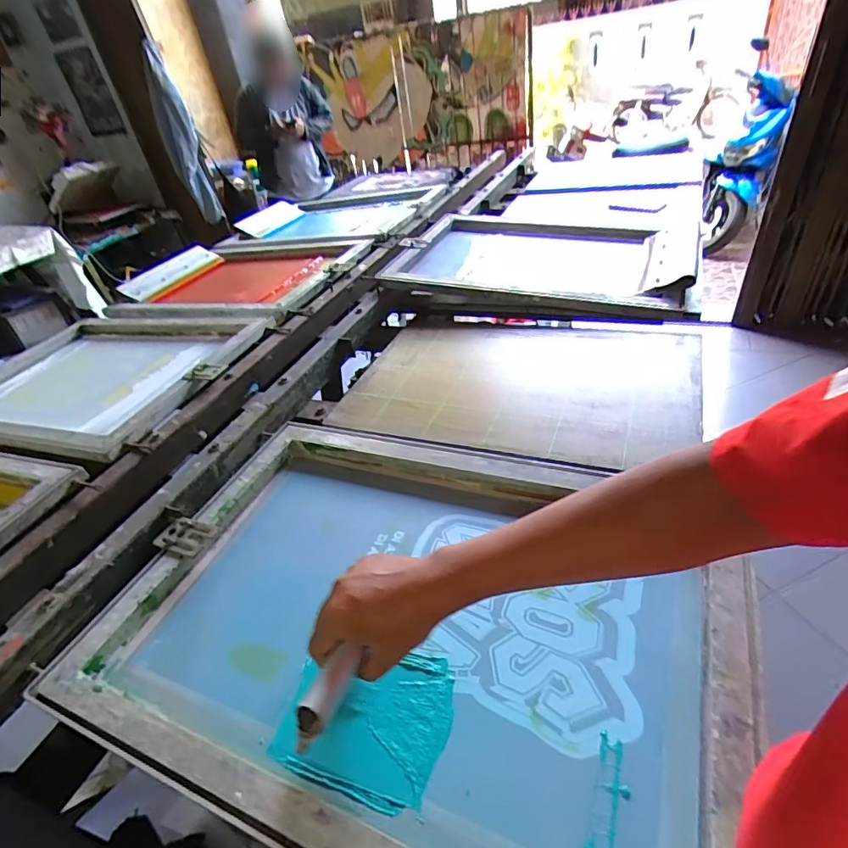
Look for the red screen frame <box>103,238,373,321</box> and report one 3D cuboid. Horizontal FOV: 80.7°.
[{"bbox_3d":[-0.527,-0.432,1.466,0.696,0.074,0.558,7,41,23],"label":"red screen frame"}]

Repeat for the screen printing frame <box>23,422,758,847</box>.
[{"bbox_3d":[-0.028,0.193,0.557,0.652,0.050,0.465,11,41,23],"label":"screen printing frame"}]

